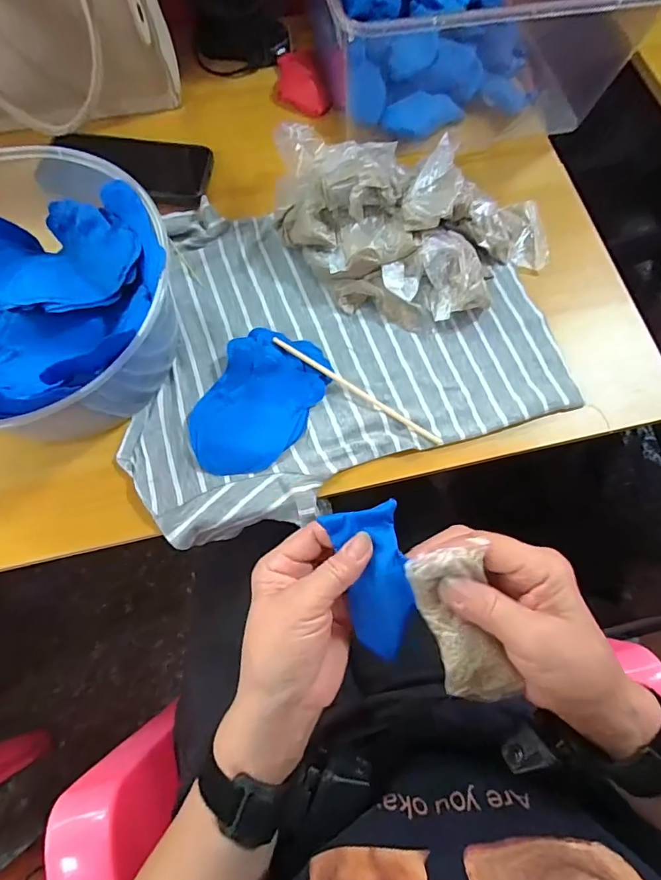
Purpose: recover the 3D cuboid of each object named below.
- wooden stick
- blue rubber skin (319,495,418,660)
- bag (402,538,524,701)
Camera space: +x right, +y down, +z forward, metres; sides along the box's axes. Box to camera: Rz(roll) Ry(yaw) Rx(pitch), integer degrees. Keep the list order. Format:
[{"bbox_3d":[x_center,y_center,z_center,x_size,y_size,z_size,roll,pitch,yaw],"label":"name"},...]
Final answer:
[{"bbox_3d":[0.021,-0.042,0.394,0.164,0.010,0.007,32,74,8],"label":"wooden stick"},{"bbox_3d":[0.030,0.092,0.297,0.043,0.008,0.098,-15,89,11],"label":"blue rubber skin"},{"bbox_3d":[0.082,0.111,0.274,0.045,0.017,0.099,-22,96,-8],"label":"bag"}]

